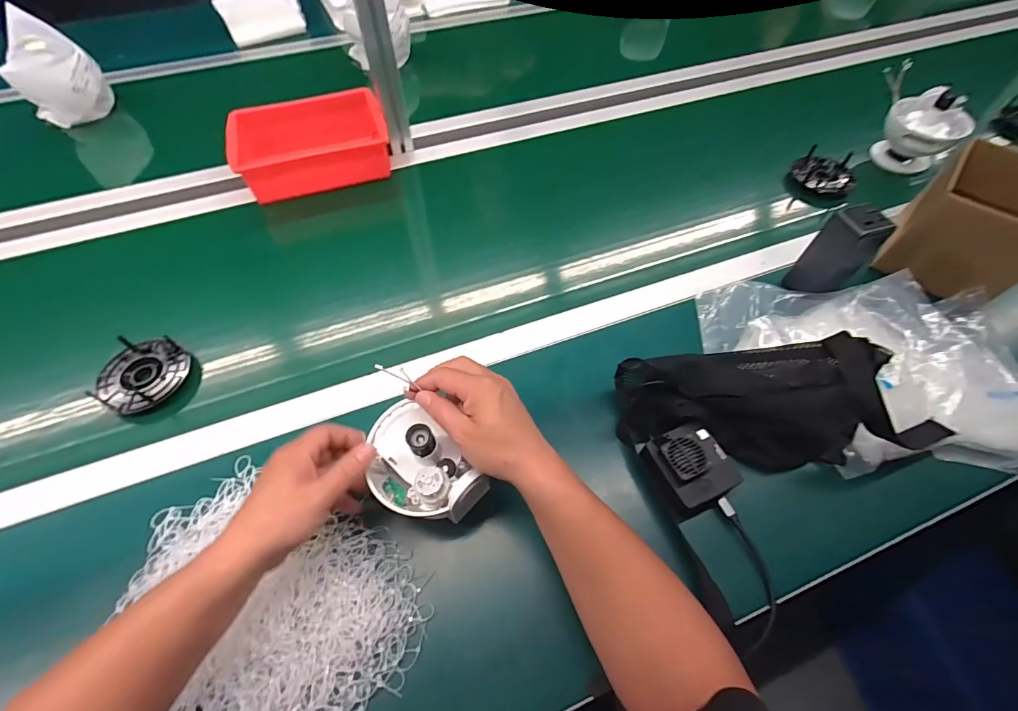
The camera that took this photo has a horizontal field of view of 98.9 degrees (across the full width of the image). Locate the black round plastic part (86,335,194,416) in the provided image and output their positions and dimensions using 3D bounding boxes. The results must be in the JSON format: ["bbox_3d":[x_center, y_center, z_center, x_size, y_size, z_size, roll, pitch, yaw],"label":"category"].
[{"bbox_3d":[-0.451,0.023,0.537,0.095,0.028,0.097,32,64,15],"label":"black round plastic part"}]

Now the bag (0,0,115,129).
[{"bbox_3d":[-0.844,-0.518,0.802,0.098,0.151,0.130,5,60,1],"label":"bag"}]

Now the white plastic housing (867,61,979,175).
[{"bbox_3d":[0.644,-0.364,0.704,0.144,0.127,0.065,37,65,23],"label":"white plastic housing"}]

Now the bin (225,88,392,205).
[{"bbox_3d":[-0.334,-0.362,0.746,0.246,0.067,0.162,-17,61,-11],"label":"bin"}]

